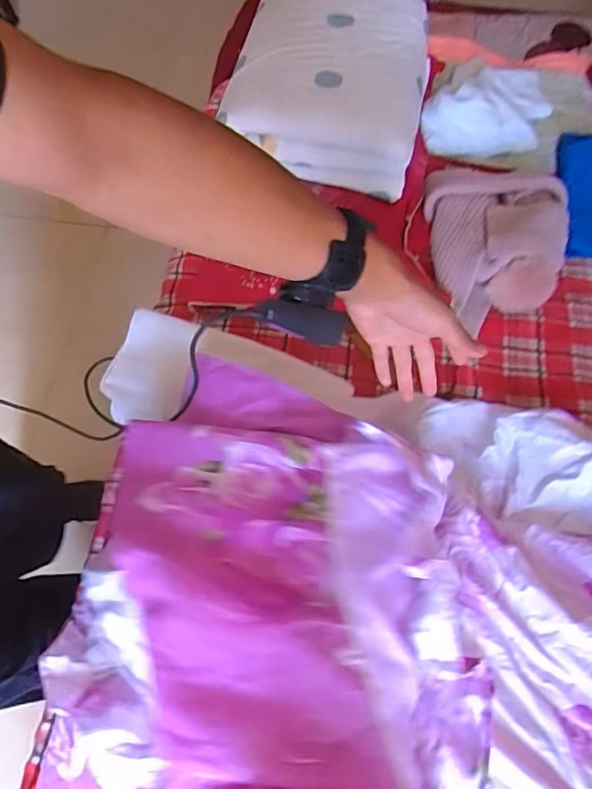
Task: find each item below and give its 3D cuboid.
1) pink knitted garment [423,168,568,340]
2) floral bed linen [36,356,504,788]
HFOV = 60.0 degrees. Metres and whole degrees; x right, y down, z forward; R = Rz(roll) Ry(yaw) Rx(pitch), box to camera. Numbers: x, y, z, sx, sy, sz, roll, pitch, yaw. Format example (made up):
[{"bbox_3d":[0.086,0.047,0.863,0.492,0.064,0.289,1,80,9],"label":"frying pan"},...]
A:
[{"bbox_3d":[0.340,-0.276,0.894,0.230,0.104,0.308,10,68,4],"label":"pink knitted garment"},{"bbox_3d":[-0.035,0.210,0.507,0.432,0.170,0.485,-5,68,-3],"label":"floral bed linen"}]

